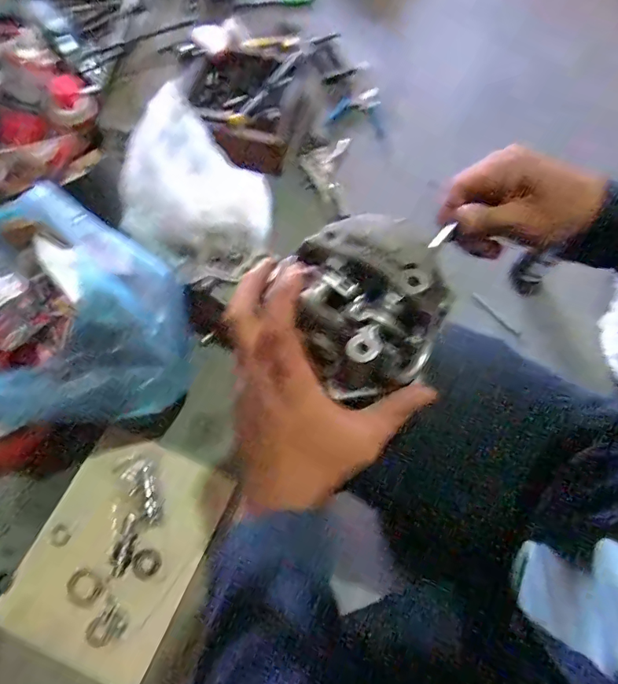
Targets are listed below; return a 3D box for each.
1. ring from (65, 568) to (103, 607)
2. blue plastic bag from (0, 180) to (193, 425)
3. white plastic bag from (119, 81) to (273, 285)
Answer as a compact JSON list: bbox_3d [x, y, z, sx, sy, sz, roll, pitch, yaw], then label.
[{"bbox_3d":[-0.315,0.343,0.632,0.047,0.004,0.041,27,52,-1],"label":"ring"},{"bbox_3d":[-0.297,-0.039,0.585,0.251,0.155,0.272,-5,69,-5],"label":"blue plastic bag"},{"bbox_3d":[-0.189,-0.246,0.762,0.250,0.157,0.269,12,68,2],"label":"white plastic bag"}]

